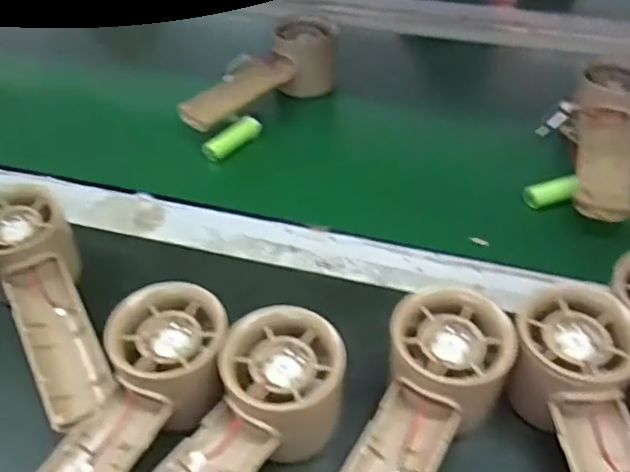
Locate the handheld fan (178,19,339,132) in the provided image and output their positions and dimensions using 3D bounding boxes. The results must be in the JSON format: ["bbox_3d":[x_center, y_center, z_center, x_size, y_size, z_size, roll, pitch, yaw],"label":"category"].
[{"bbox_3d":[-0.046,-0.132,0.531,0.159,0.051,0.055,-33,53,-26],"label":"handheld fan"}]

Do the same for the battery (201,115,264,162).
[{"bbox_3d":[-0.066,-0.079,0.498,0.016,0.013,0.057,29,54,27],"label":"battery"}]

